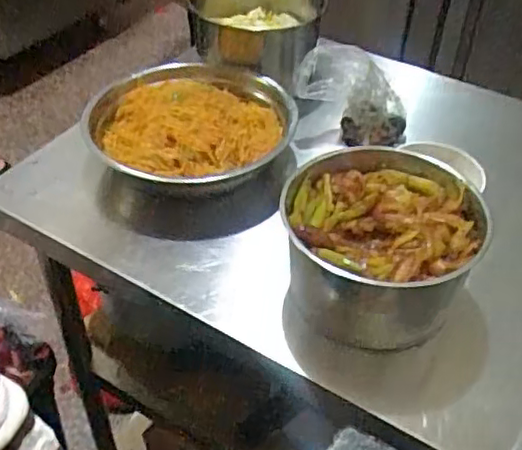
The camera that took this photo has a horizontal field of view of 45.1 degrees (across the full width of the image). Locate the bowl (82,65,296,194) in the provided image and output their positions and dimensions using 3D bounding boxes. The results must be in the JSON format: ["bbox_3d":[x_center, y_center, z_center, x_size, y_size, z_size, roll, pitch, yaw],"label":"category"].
[{"bbox_3d":[-0.085,-0.098,0.791,0.256,0.089,0.304,-3,45,-5],"label":"bowl"}]

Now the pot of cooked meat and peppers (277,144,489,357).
[{"bbox_3d":[0.114,0.022,0.630,0.183,0.107,0.182,1,45,-1],"label":"pot of cooked meat and peppers"}]

